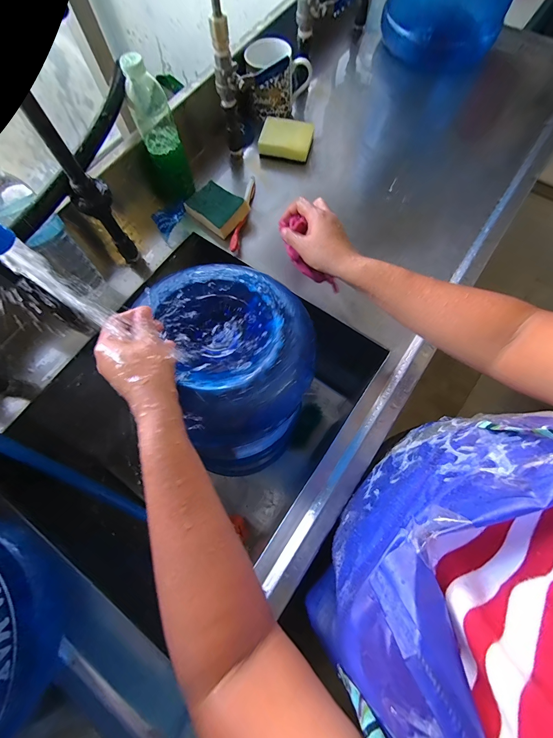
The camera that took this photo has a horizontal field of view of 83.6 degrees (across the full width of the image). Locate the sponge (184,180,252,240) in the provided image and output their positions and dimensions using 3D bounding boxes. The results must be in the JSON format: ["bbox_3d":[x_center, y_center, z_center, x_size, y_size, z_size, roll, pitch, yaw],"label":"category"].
[{"bbox_3d":[-0.111,-0.300,0.577,0.105,0.029,0.074,39,77,14],"label":"sponge"}]

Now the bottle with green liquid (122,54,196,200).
[{"bbox_3d":[-0.195,-0.389,0.521,0.066,0.205,0.057,-16,71,-3],"label":"bottle with green liquid"}]

